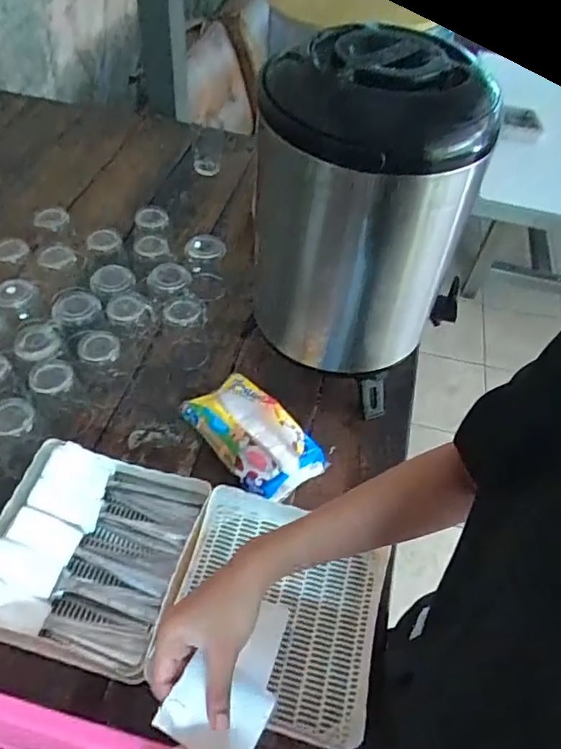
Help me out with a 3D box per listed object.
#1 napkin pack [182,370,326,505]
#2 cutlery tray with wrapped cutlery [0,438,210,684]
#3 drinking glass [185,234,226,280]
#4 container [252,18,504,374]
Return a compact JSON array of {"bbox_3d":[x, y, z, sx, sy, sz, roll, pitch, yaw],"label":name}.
[{"bbox_3d":[-0.033,0.077,0.728,0.116,0.054,0.178,-31,60,-27],"label":"napkin pack"},{"bbox_3d":[-0.214,0.195,0.610,0.204,0.061,0.216,15,52,7],"label":"cutlery tray with wrapped cutlery"},{"bbox_3d":[-0.124,-0.187,0.910,0.064,0.090,0.060,-3,52,-8],"label":"drinking glass"},{"bbox_3d":[0.083,-0.183,0.663,0.228,0.365,0.204,-2,52,-7],"label":"container"}]

